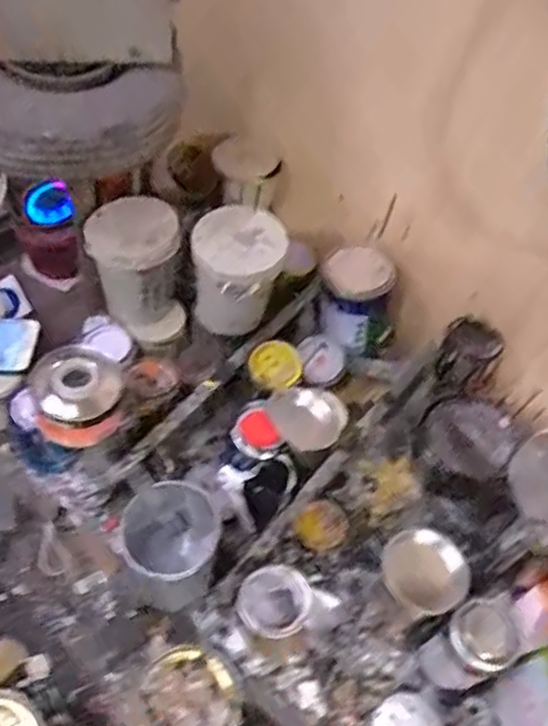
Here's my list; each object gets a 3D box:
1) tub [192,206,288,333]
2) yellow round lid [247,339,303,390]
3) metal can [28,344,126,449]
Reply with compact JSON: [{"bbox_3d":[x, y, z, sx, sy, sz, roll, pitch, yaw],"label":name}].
[{"bbox_3d":[-0.044,-0.118,0.880,0.109,0.128,0.117,3,54,-4],"label":"tub"},{"bbox_3d":[0.001,0.002,0.908,0.070,0.009,0.064,-3,79,18],"label":"yellow round lid"},{"bbox_3d":[-0.225,0.043,0.818,0.099,0.083,0.104,3,54,-4],"label":"metal can"}]

